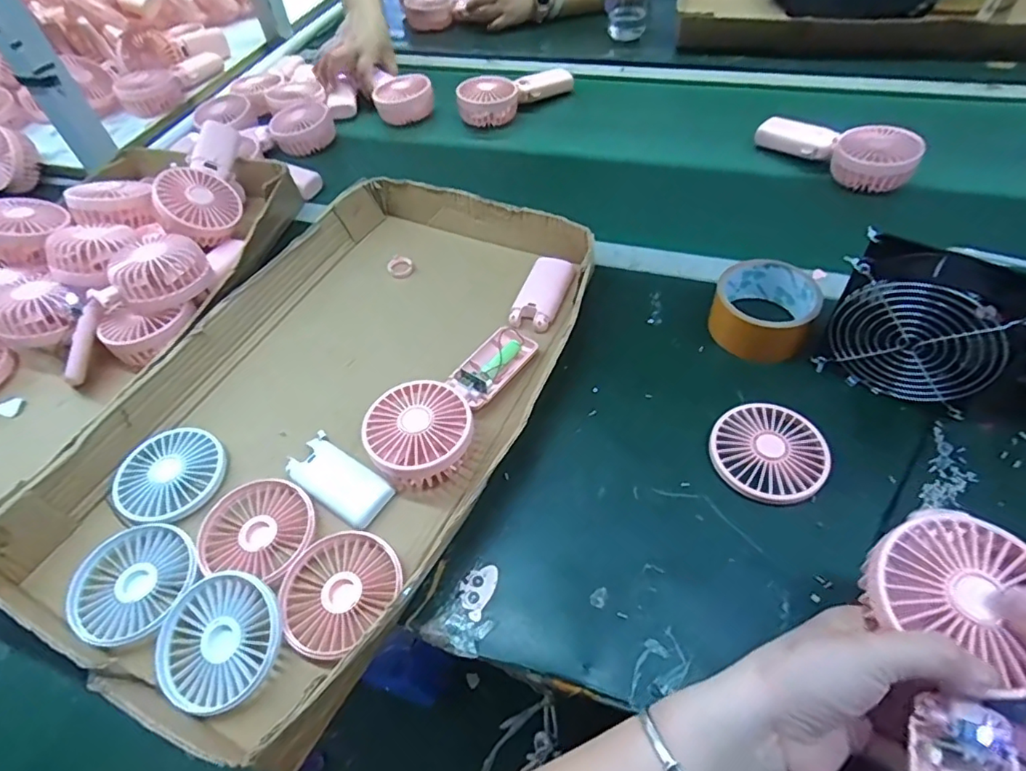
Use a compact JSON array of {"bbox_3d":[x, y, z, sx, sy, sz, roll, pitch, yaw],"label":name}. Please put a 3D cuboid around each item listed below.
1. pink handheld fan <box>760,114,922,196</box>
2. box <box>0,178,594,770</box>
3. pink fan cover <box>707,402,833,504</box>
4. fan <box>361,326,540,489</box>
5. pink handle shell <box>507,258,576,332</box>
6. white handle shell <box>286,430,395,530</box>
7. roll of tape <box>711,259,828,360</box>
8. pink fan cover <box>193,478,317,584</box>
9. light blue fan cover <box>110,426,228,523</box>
[{"bbox_3d":[0.381,-0.280,0.674,0.179,0.053,0.066,27,59,24],"label":"pink handheld fan"},{"bbox_3d":[-0.152,0.004,0.506,0.329,0.058,0.521,17,56,18],"label":"box"},{"bbox_3d":[0.207,0.054,0.456,0.087,0.014,0.087,35,63,28],"label":"pink fan cover"},{"bbox_3d":[-0.052,0.007,0.493,0.084,0.041,0.185,22,57,21],"label":"fan"},{"bbox_3d":[0.031,-0.094,0.571,0.046,0.015,0.091,13,55,16],"label":"pink handle shell"},{"bbox_3d":[-0.145,0.077,0.466,0.092,0.010,0.043,29,60,25],"label":"white handle shell"},{"bbox_3d":[0.234,-0.071,0.526,0.086,0.046,0.084,-3,52,4],"label":"roll of tape"},{"bbox_3d":[-0.202,0.112,0.447,0.091,0.010,0.079,2,52,8],"label":"pink fan cover"},{"bbox_3d":[-0.292,0.074,0.478,0.092,0.010,0.083,8,54,12],"label":"light blue fan cover"}]

